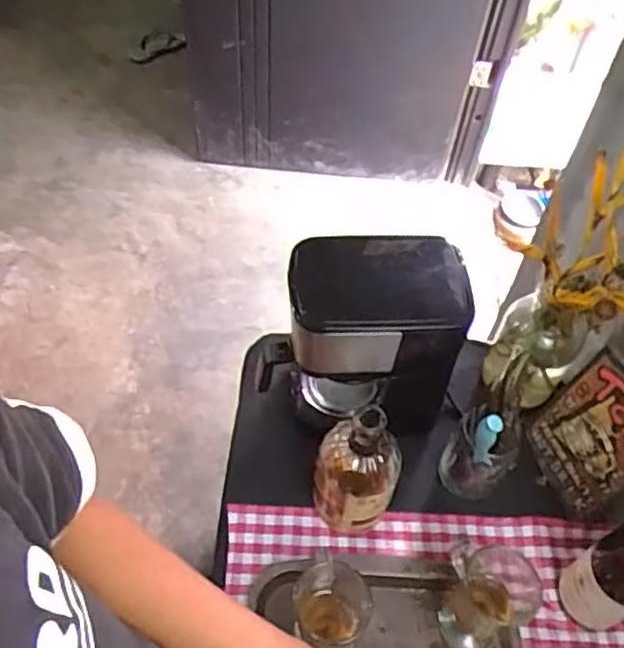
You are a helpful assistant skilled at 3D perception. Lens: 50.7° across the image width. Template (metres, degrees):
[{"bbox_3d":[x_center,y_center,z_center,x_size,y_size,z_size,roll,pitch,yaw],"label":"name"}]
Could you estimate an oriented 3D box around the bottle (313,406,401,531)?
[{"bbox_3d":[0.049,0.173,0.745,0.089,0.201,0.078,11,53,5],"label":"bottle"}]

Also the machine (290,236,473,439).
[{"bbox_3d":[0.076,0.031,0.789,0.211,0.239,0.142,-6,54,-8],"label":"machine"}]

